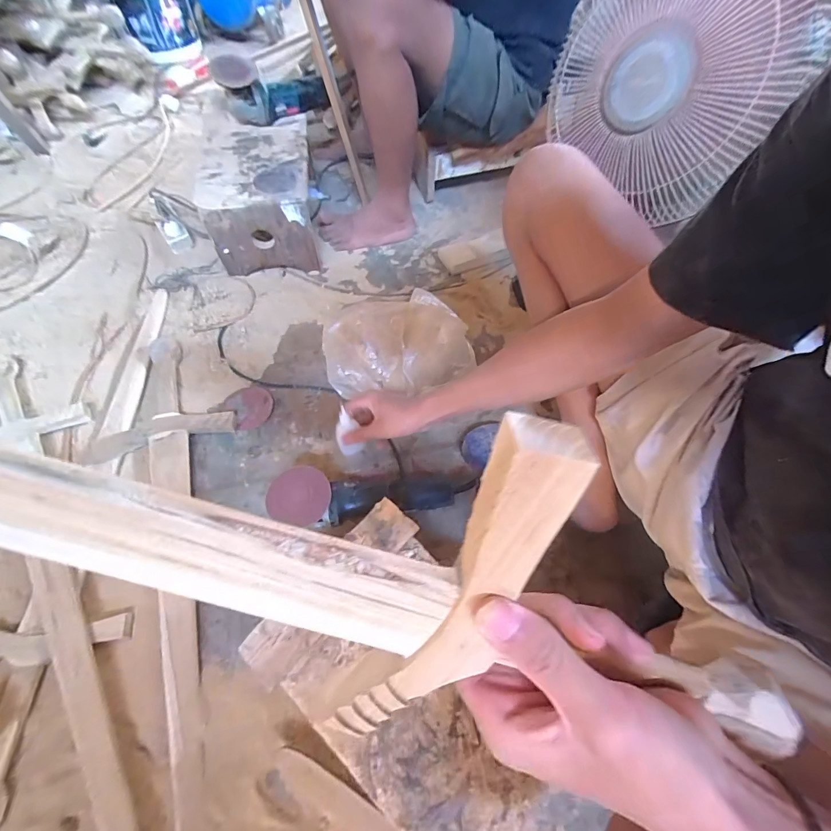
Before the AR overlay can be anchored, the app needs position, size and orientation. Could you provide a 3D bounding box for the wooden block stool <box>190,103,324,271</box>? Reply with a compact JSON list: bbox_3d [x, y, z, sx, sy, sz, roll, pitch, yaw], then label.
[{"bbox_3d":[-0.358,-0.519,0.930,0.223,0.199,0.320,-6,62,-5],"label":"wooden block stool"}]

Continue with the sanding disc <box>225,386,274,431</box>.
[{"bbox_3d":[-0.327,-0.020,0.775,0.082,0.007,0.089,1,65,-2],"label":"sanding disc"}]

